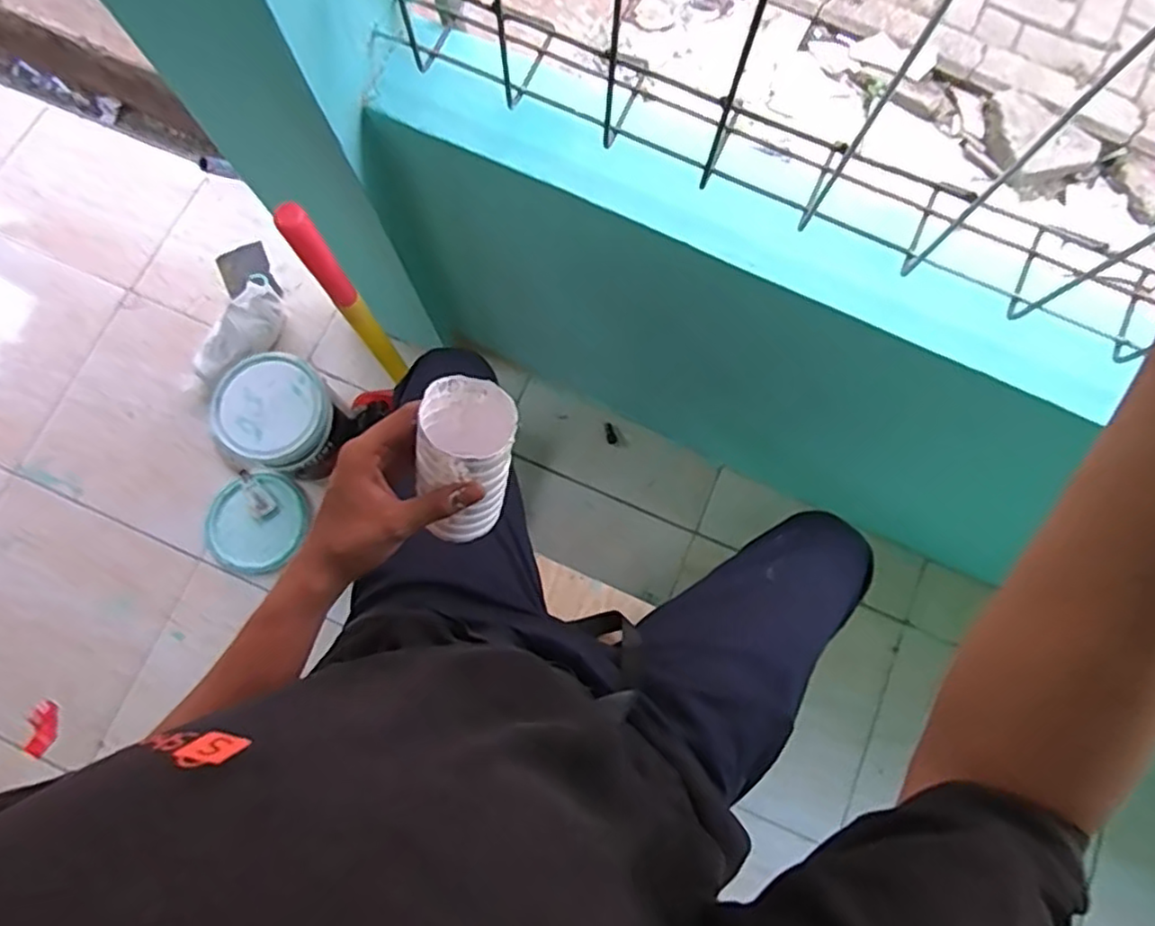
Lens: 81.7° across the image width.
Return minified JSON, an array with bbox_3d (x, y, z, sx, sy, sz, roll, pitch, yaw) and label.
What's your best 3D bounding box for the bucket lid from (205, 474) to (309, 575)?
[{"bbox_3d":[-0.568,0.107,1.179,0.159,0.024,0.160,0,78,0],"label":"bucket lid"}]

